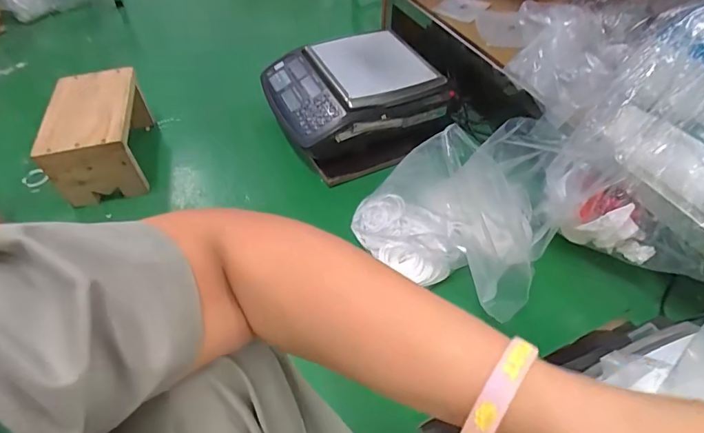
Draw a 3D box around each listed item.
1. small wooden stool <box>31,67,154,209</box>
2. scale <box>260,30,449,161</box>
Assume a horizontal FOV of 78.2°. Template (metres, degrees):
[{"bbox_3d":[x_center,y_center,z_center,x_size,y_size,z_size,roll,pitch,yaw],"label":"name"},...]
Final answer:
[{"bbox_3d":[-0.557,-0.199,0.984,0.155,0.158,0.287,-11,49,-9],"label":"small wooden stool"},{"bbox_3d":[-0.005,-0.324,1.030,0.376,0.108,0.328,-17,50,-14],"label":"scale"}]

